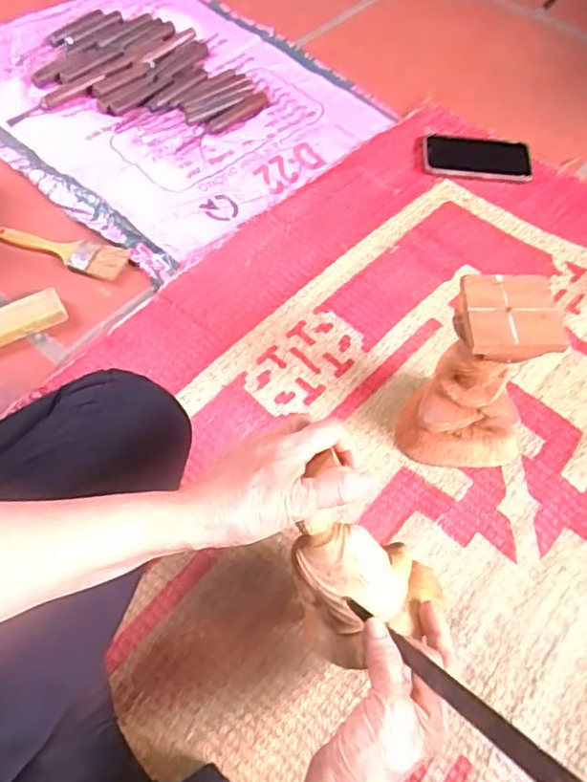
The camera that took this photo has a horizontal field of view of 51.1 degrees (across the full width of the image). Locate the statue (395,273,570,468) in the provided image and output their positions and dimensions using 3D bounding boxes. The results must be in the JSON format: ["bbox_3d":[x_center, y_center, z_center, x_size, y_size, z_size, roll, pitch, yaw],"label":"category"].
[{"bbox_3d":[0.170,-0.012,0.583,0.115,0.174,0.108,5,59,3],"label":"statue"}]

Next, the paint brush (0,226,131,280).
[{"bbox_3d":[-0.290,-0.178,0.761,0.176,0.009,0.042,17,61,9],"label":"paint brush"}]

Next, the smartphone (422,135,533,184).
[{"bbox_3d":[0.254,-0.325,0.853,0.148,0.006,0.079,7,59,4],"label":"smartphone"}]

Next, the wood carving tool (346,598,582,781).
[{"bbox_3d":[0.110,0.198,0.391,0.016,0.017,0.190,-41,50,-22],"label":"wood carving tool"}]

